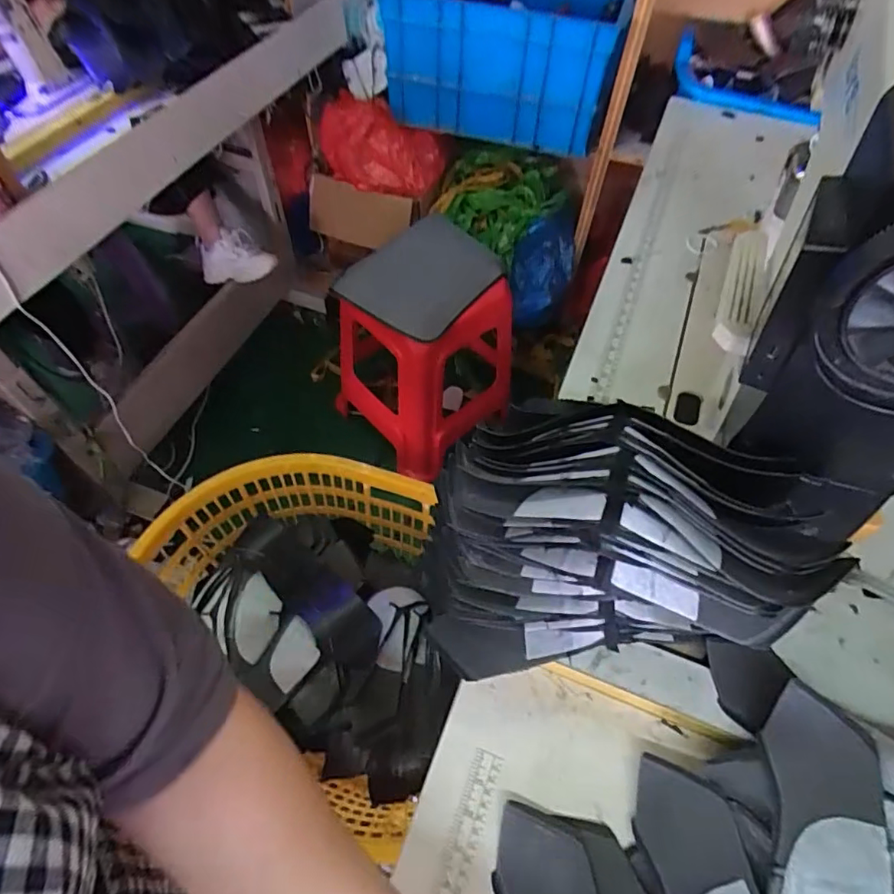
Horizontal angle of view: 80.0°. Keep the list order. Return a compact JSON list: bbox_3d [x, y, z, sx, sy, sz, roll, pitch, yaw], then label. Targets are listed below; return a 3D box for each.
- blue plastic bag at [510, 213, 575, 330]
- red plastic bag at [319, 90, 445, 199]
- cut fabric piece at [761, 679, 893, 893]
[{"bbox_3d":[0.283,-0.498,1.637,0.176,0.323,0.175,10,56,5],"label":"blue plastic bag"},{"bbox_3d":[-0.195,-0.909,1.619,0.358,0.223,0.147,22,58,12],"label":"red plastic bag"},{"bbox_3d":[0.274,0.265,0.389,0.073,0.028,0.162,1,46,32],"label":"cut fabric piece"}]

